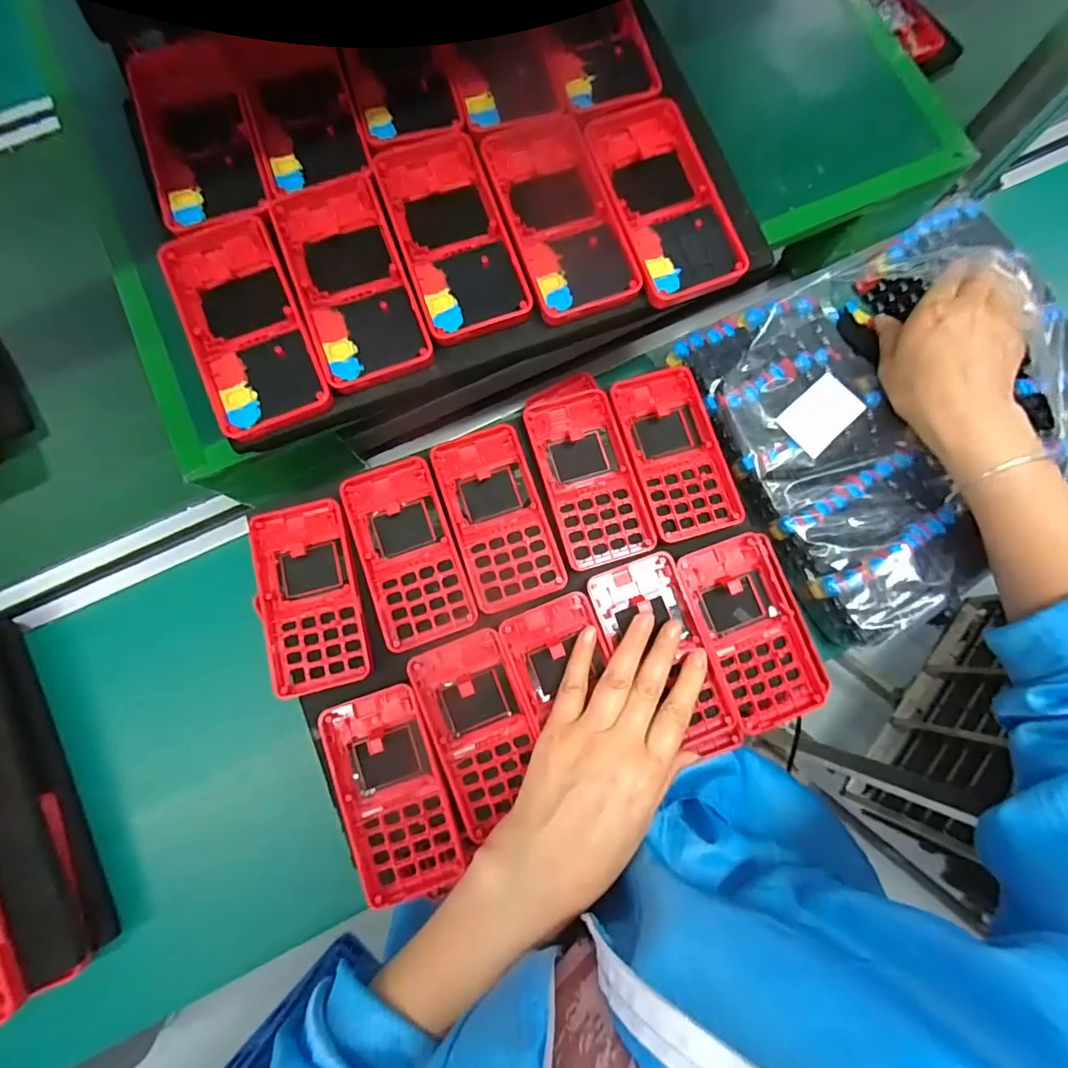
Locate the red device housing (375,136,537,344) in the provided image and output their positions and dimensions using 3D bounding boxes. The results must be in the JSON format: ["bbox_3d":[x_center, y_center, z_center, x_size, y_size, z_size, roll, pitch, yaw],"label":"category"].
[{"bbox_3d":[-0.050,-0.181,0.312,0.061,0.012,0.131,-19,81,-4],"label":"red device housing"}]

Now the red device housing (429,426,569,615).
[{"bbox_3d":[-0.024,-0.013,0.359,0.062,0.010,0.123,-18,81,-4],"label":"red device housing"}]

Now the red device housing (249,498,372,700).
[{"bbox_3d":[-0.150,0.041,0.350,0.065,0.018,0.125,-14,80,-3],"label":"red device housing"}]

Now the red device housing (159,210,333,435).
[{"bbox_3d":[-0.167,-0.124,0.301,0.063,0.014,0.137,-22,81,-5],"label":"red device housing"}]

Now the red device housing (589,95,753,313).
[{"bbox_3d":[0.080,-0.204,0.318,0.065,0.015,0.125,-18,81,-4],"label":"red device housing"}]

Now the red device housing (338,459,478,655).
[{"bbox_3d":[-0.085,0.011,0.353,0.063,0.011,0.126,-18,81,-4],"label":"red device housing"}]

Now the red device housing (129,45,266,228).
[{"bbox_3d":[-0.206,-0.250,0.322,0.063,0.012,0.137,-16,80,-4],"label":"red device housing"}]

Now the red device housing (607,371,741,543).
[{"bbox_3d":[0.100,-0.059,0.372,0.063,0.014,0.124,-15,80,-4],"label":"red device housing"}]

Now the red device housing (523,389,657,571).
[{"bbox_3d":[0.038,-0.041,0.366,0.062,0.010,0.125,-16,80,-4],"label":"red device housing"}]

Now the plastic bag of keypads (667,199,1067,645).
[{"bbox_3d":[0.306,-0.102,0.425,0.305,0.054,0.270,-28,81,-6],"label":"plastic bag of keypads"}]

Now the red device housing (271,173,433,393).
[{"bbox_3d":[-0.107,-0.149,0.305,0.062,0.014,0.126,-19,81,-4],"label":"red device housing"}]

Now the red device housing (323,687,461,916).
[{"bbox_3d":[-0.089,0.162,0.328,0.063,0.016,0.122,-17,80,-4],"label":"red device housing"}]

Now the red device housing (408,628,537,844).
[{"bbox_3d":[-0.033,0.124,0.332,0.062,0.013,0.117,-21,81,-5],"label":"red device housing"}]

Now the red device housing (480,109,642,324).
[{"bbox_3d":[0.015,-0.193,0.316,0.063,0.011,0.125,-18,81,-4],"label":"red device housing"}]

